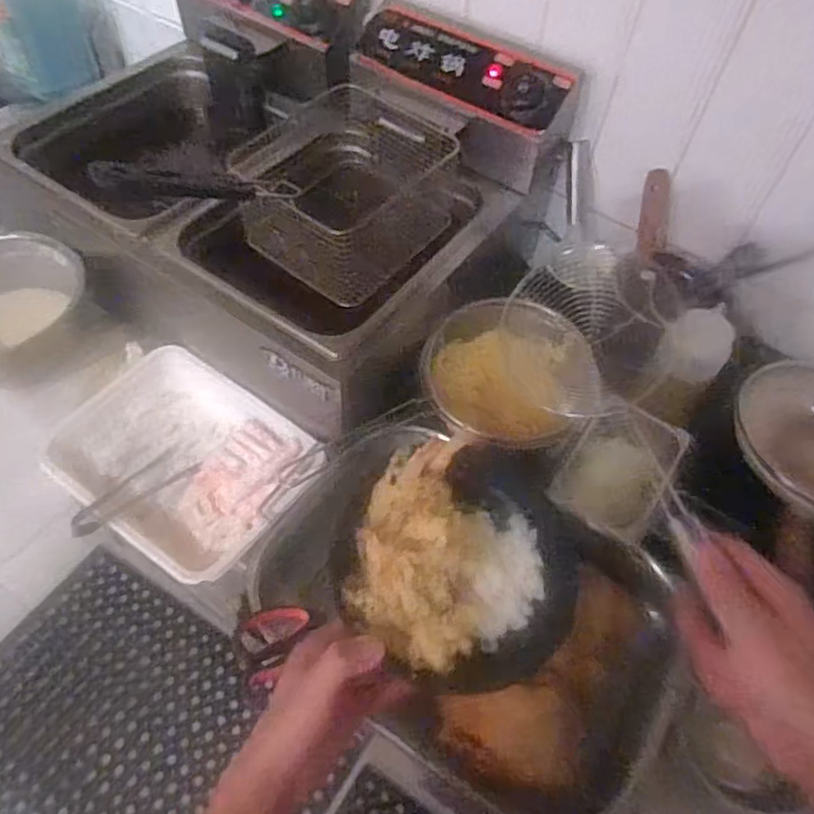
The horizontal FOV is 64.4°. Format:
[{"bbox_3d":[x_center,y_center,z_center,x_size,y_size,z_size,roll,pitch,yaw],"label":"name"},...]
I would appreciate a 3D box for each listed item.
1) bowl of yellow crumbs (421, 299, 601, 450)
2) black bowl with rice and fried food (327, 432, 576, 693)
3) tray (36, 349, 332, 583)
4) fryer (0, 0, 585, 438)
[{"bbox_3d":[0.116,-0.036,0.721,0.195,0.082,0.154,3,54,-3],"label":"bowl of yellow crumbs"},{"bbox_3d":[0.033,0.118,0.492,0.189,0.075,0.189,14,60,-26],"label":"black bowl with rice and fried food"},{"bbox_3d":[-0.243,0.063,0.701,0.259,0.054,0.208,32,58,17],"label":"tray"},{"bbox_3d":[-0.161,-0.275,0.771,0.563,0.259,0.435,26,57,13],"label":"fryer"}]

